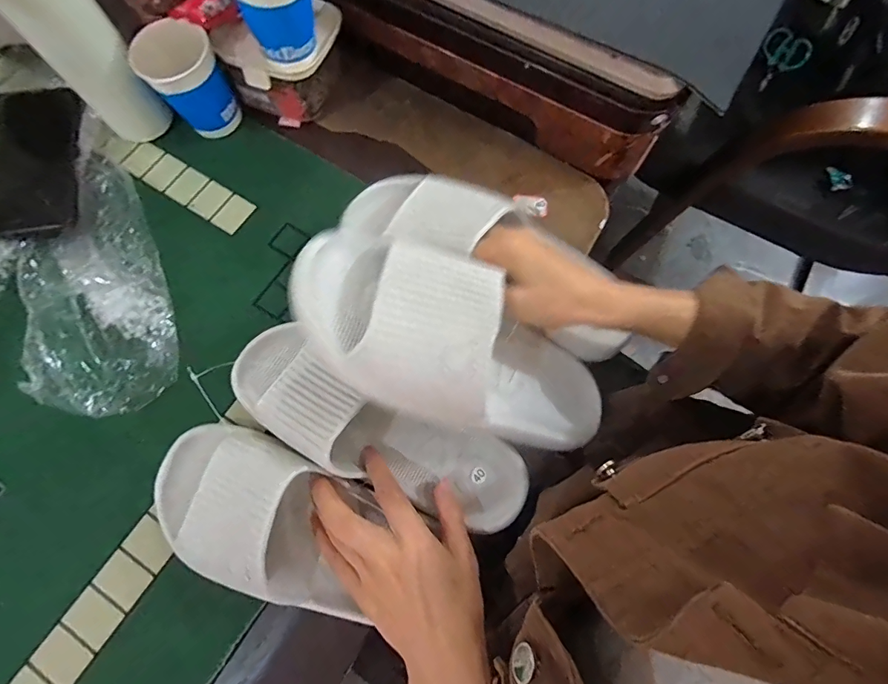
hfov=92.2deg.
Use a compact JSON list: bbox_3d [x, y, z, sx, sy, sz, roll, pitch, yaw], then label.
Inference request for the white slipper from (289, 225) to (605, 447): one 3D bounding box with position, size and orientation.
[{"bbox_3d":[0.022,0.009,0.314,0.260,0.072,0.109,27,73,-26],"label":"white slipper"}]

